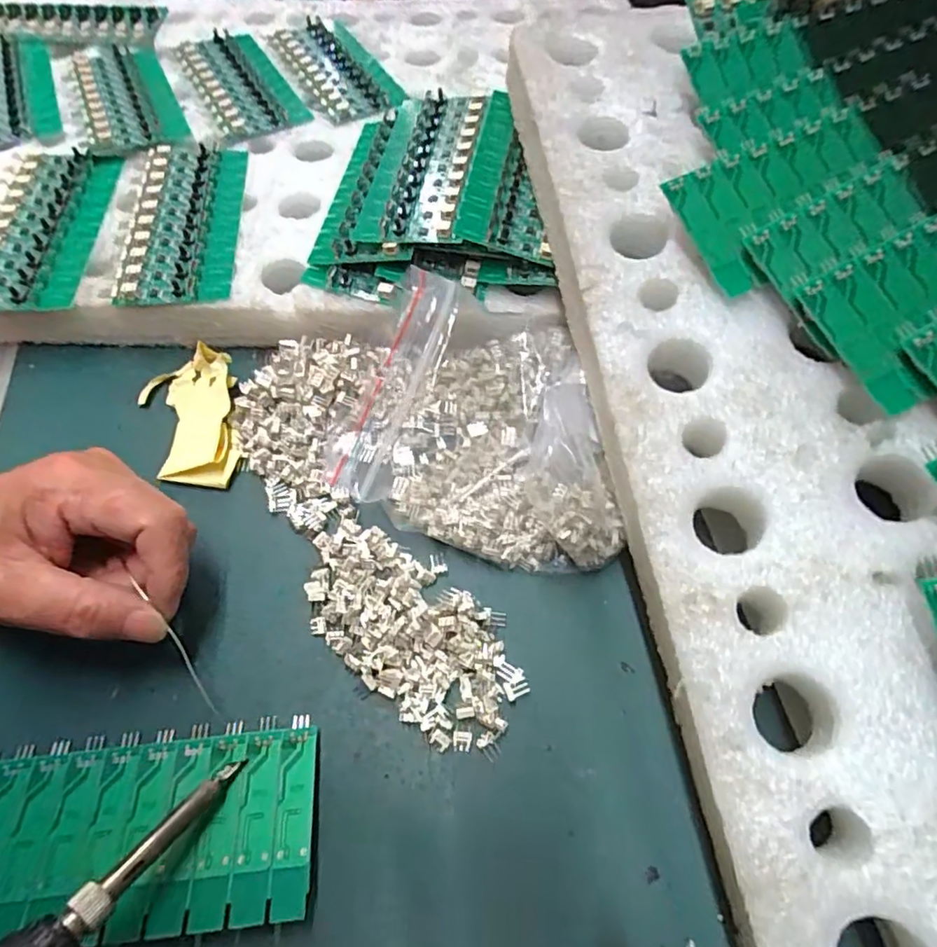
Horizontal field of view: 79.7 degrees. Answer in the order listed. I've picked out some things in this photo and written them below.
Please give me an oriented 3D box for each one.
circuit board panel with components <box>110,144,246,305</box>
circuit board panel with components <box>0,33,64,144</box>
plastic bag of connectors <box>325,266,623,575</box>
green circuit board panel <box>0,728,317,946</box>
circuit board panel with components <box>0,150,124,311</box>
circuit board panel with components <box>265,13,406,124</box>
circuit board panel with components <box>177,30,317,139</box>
[{"bbox_3d":[-0.171,-0.158,0.342,0.059,0.008,0.140,-5,61,-3],"label":"circuit board panel with components"},{"bbox_3d":[-0.338,-0.280,0.408,0.064,0.010,0.140,-21,63,-12],"label":"circuit board panel with components"},{"bbox_3d":[0.011,-0.030,0.287,0.145,0.043,0.135,15,62,6],"label":"plastic bag of connectors"},{"bbox_3d":[-0.129,0.136,0.212,0.136,0.014,0.062,-4,62,-4],"label":"green circuit board panel"},{"bbox_3d":[-0.253,-0.148,0.334,0.062,0.006,0.132,-4,61,-3],"label":"circuit board panel with components"},{"bbox_3d":[-0.100,-0.310,0.428,0.062,0.009,0.157,-26,64,-14],"label":"circuit board panel with components"},{"bbox_3d":[-0.170,-0.291,0.415,0.061,0.007,0.135,-26,64,-14],"label":"circuit board panel with components"}]

